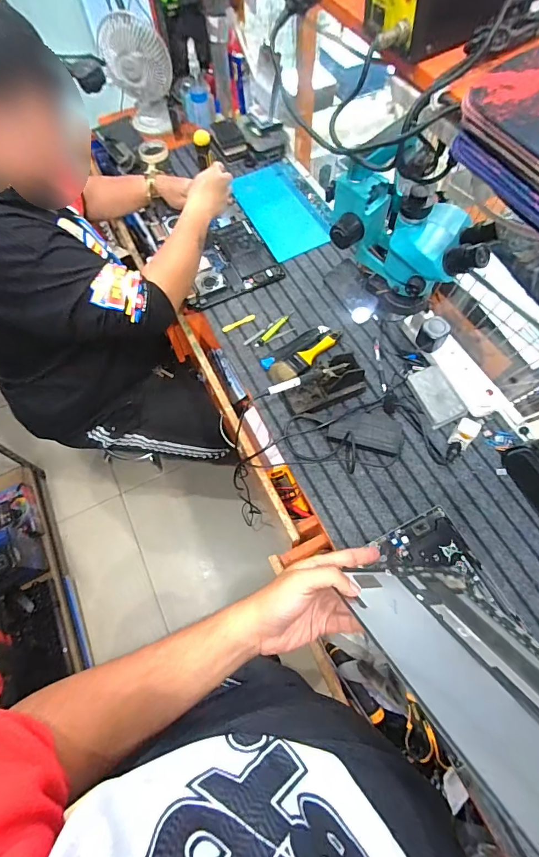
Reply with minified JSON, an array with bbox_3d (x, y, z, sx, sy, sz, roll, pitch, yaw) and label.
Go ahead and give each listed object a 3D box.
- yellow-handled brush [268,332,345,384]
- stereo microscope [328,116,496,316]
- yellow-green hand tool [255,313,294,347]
[{"bbox_3d":[0.085,-0.153,0.886,0.194,0.019,0.058,-30,67,-11],"label":"yellow-handled brush"},{"bbox_3d":[0.239,-0.326,0.724,0.280,0.207,0.157,39,72,18],"label":"stereo microscope"},{"bbox_3d":[0.013,-0.231,0.930,0.018,0.015,0.126,38,72,18],"label":"yellow-green hand tool"}]

